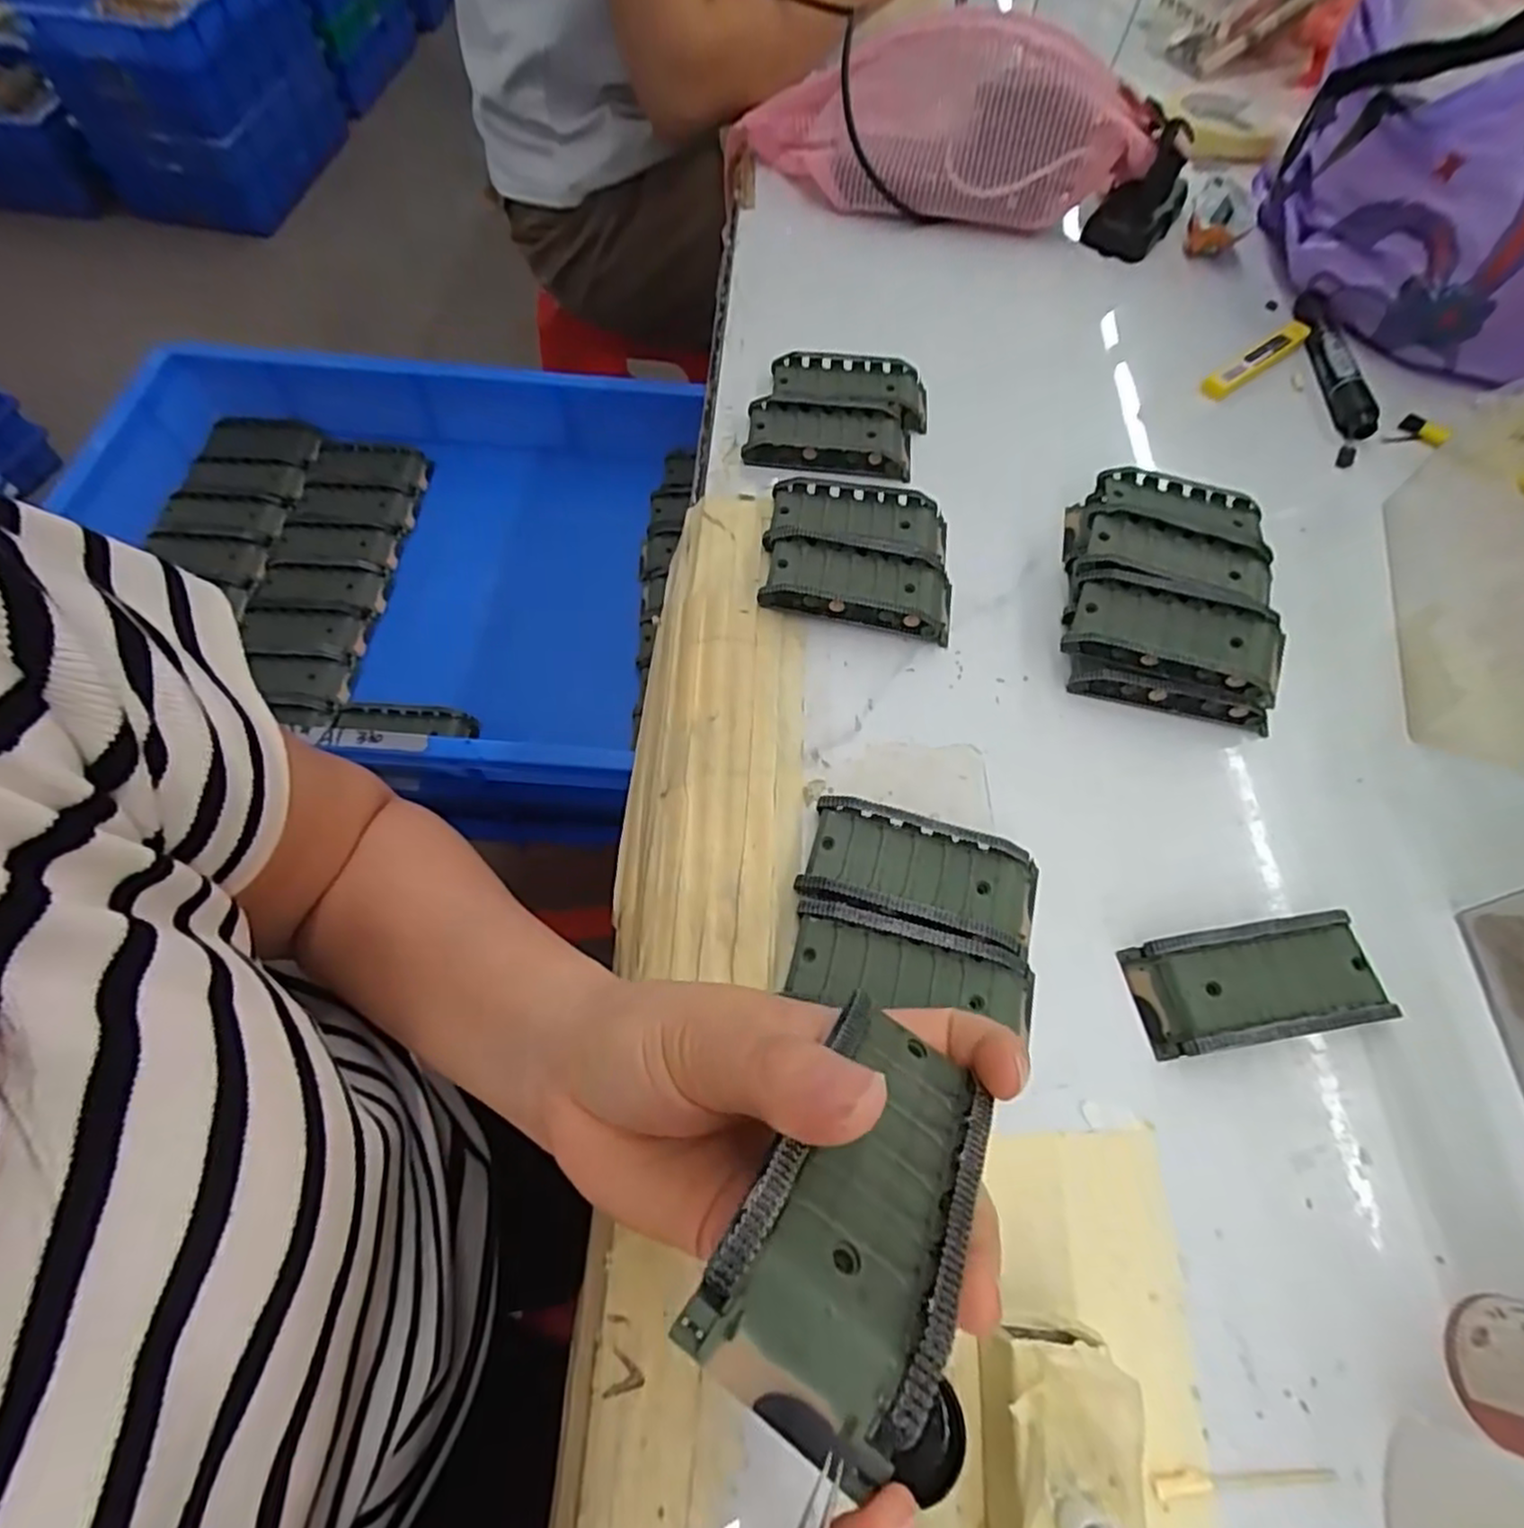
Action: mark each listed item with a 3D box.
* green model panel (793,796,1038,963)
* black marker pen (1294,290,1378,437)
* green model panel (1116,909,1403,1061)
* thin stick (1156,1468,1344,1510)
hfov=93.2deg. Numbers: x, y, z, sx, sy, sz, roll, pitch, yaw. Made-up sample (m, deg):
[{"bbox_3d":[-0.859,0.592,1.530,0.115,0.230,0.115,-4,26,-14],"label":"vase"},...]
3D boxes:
[{"bbox_3d":[0.067,0.048,0.302,0.096,0.020,0.045,16,64,7],"label":"green model panel"},{"bbox_3d":[0.380,-0.268,0.482,0.018,0.023,0.138,6,63,2],"label":"black marker pen"},{"bbox_3d":[0.199,0.087,0.287,0.095,0.018,0.043,-8,64,-5],"label":"green model panel"},{"bbox_3d":[0.150,0.222,0.224,0.059,0.005,0.008,-3,63,-3],"label":"thin stick"}]

